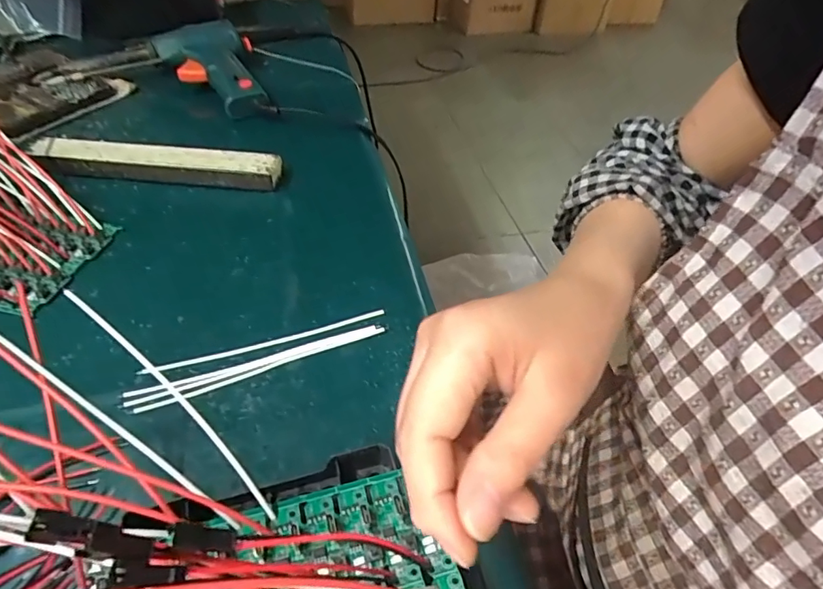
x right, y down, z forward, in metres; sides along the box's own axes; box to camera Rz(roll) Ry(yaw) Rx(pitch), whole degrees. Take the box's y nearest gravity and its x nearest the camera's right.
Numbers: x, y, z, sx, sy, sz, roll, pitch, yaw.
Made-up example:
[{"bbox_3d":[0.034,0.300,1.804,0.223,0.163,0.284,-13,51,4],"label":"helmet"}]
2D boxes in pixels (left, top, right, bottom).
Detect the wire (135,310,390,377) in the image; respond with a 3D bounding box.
[{"bbox_3d":[-0.085,0.028,0.302,0.142,0.004,0.007,-14,48,-16],"label":"wire"}]

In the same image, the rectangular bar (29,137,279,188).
[{"bbox_3d":[-0.208,-0.106,0.418,0.199,0.022,0.025,4,45,1],"label":"rectangular bar"}]

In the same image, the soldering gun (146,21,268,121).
[{"bbox_3d":[-0.207,-0.227,0.518,0.095,0.047,0.147,-14,48,-16],"label":"soldering gun"}]

